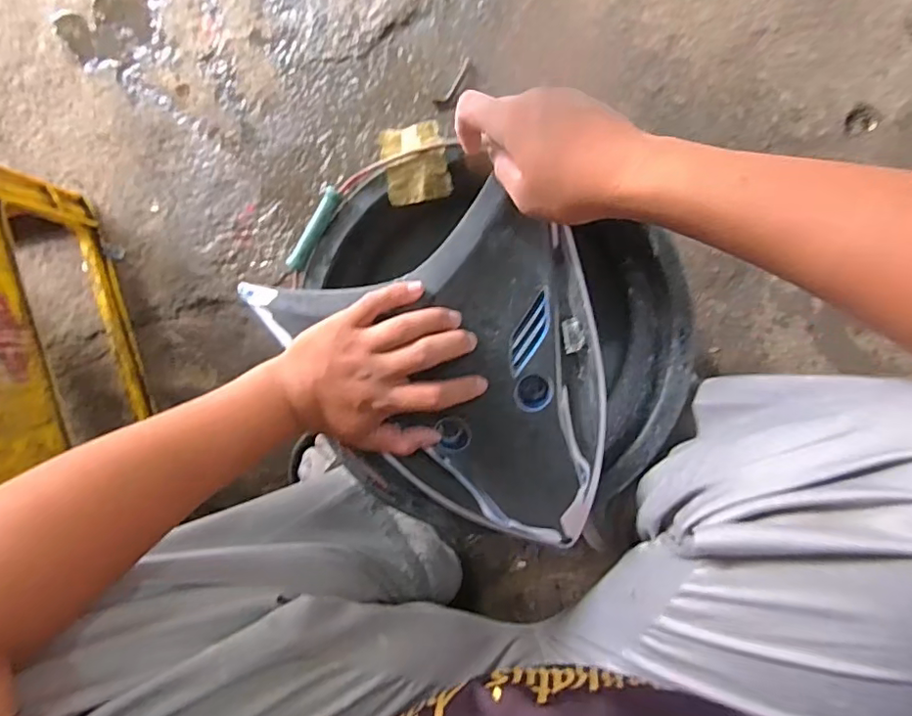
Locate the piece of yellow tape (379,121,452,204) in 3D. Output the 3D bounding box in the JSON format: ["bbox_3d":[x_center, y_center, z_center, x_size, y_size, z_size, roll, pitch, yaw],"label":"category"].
[{"bbox_3d":[-0.033,-0.162,0.454,0.052,0.009,0.062,-10,96,4],"label":"piece of yellow tape"}]

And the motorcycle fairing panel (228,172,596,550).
[{"bbox_3d":[0.016,0.001,0.427,0.219,0.058,0.308,-41,88,5],"label":"motorcycle fairing panel"}]

